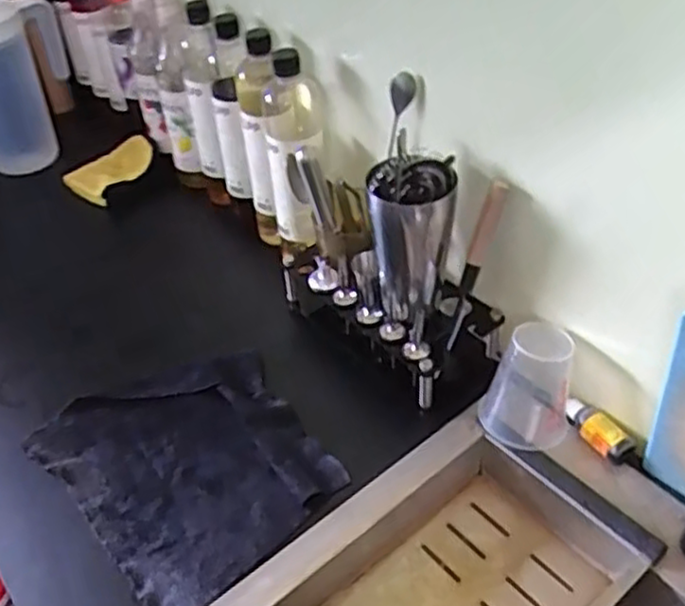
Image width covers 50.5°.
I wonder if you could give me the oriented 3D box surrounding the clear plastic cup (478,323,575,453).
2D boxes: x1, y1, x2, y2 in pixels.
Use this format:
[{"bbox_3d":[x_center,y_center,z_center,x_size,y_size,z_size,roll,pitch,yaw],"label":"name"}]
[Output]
[{"bbox_3d":[0.180,0.082,0.703,0.079,0.110,0.076,-2,42,2],"label":"clear plastic cup"}]

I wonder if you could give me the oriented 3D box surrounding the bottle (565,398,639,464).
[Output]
[{"bbox_3d":[0.248,0.123,0.704,0.031,0.036,0.071,-23,46,-21],"label":"bottle"}]

